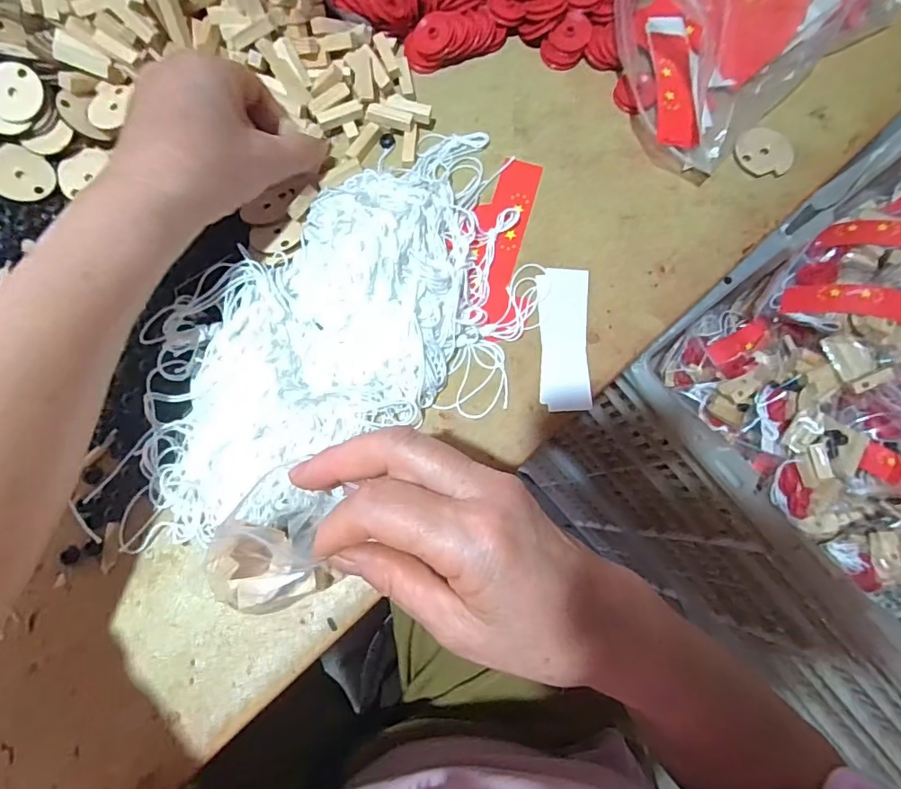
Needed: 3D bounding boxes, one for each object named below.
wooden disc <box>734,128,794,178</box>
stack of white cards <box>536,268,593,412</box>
[{"bbox_3d":[0.211,-0.164,0.347,0.037,0.005,0.034,1,78,-3],"label":"wooden disc"},{"bbox_3d":[0.072,-0.036,0.320,0.031,0.008,0.092,1,78,-3],"label":"stack of white cards"}]

